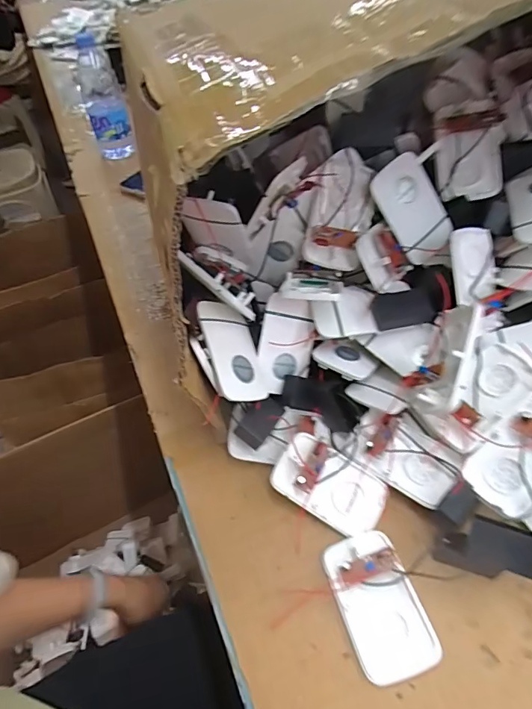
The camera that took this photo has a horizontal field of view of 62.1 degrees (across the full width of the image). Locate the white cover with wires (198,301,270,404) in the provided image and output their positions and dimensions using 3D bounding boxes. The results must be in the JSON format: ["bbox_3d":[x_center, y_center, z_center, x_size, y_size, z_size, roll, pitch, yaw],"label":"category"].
[{"bbox_3d":[-0.029,-0.002,0.393,0.058,0.012,0.094,2,63,-43],"label":"white cover with wires"}]

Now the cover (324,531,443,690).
[{"bbox_3d":[0.084,0.185,0.331,0.057,0.022,0.096,-16,54,-10],"label":"cover"}]

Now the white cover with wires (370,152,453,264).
[{"bbox_3d":[0.136,-0.142,0.416,0.055,0.083,0.014,-39,23,-4],"label":"white cover with wires"}]

